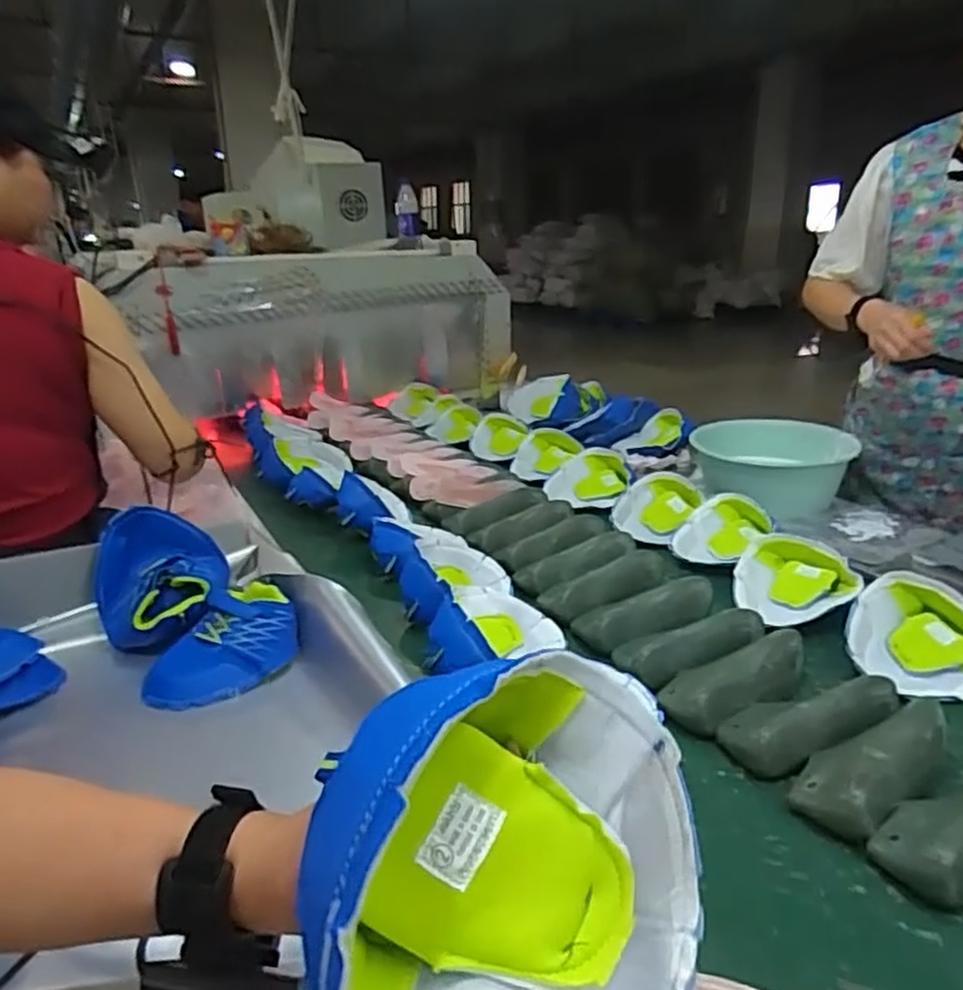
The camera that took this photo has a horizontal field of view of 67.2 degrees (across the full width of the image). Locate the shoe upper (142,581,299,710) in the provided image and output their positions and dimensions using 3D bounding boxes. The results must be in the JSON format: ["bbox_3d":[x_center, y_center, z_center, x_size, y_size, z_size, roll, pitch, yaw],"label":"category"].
[{"bbox_3d":[-0.319,0.189,0.895,0.111,0.075,0.183,13,26,39],"label":"shoe upper"}]

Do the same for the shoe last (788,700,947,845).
[{"bbox_3d":[0.408,0.272,0.746,0.204,0.059,0.094,-17,23,-32],"label":"shoe last"}]

